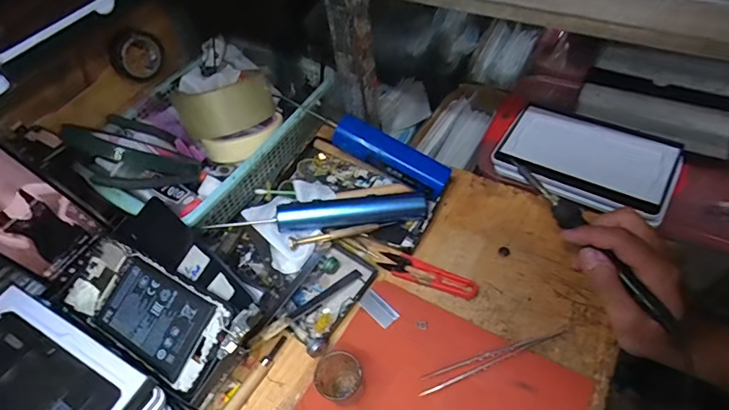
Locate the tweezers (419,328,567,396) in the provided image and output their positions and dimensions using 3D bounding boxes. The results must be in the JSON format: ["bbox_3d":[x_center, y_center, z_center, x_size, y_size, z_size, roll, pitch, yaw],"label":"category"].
[{"bbox_3d":[0.112,0.131,0.381,0.136,0.008,0.015,-18,54,-6],"label":"tweezers"}]

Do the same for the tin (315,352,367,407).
[{"bbox_3d":[-0.019,0.142,0.359,0.034,0.045,0.034,-4,54,5],"label":"tin"}]

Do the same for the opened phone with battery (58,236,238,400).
[{"bbox_3d":[-0.188,0.087,0.377,0.164,0.007,0.072,24,77,21],"label":"opened phone with battery"}]

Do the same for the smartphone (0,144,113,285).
[{"bbox_3d":[-0.292,0.008,0.378,0.008,0.136,0.070,21,65,39],"label":"smartphone"}]

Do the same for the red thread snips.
[{"bbox_3d":[0.062,0.068,0.441,0.100,0.005,0.025,19,59,20],"label":"red thread snips"}]

